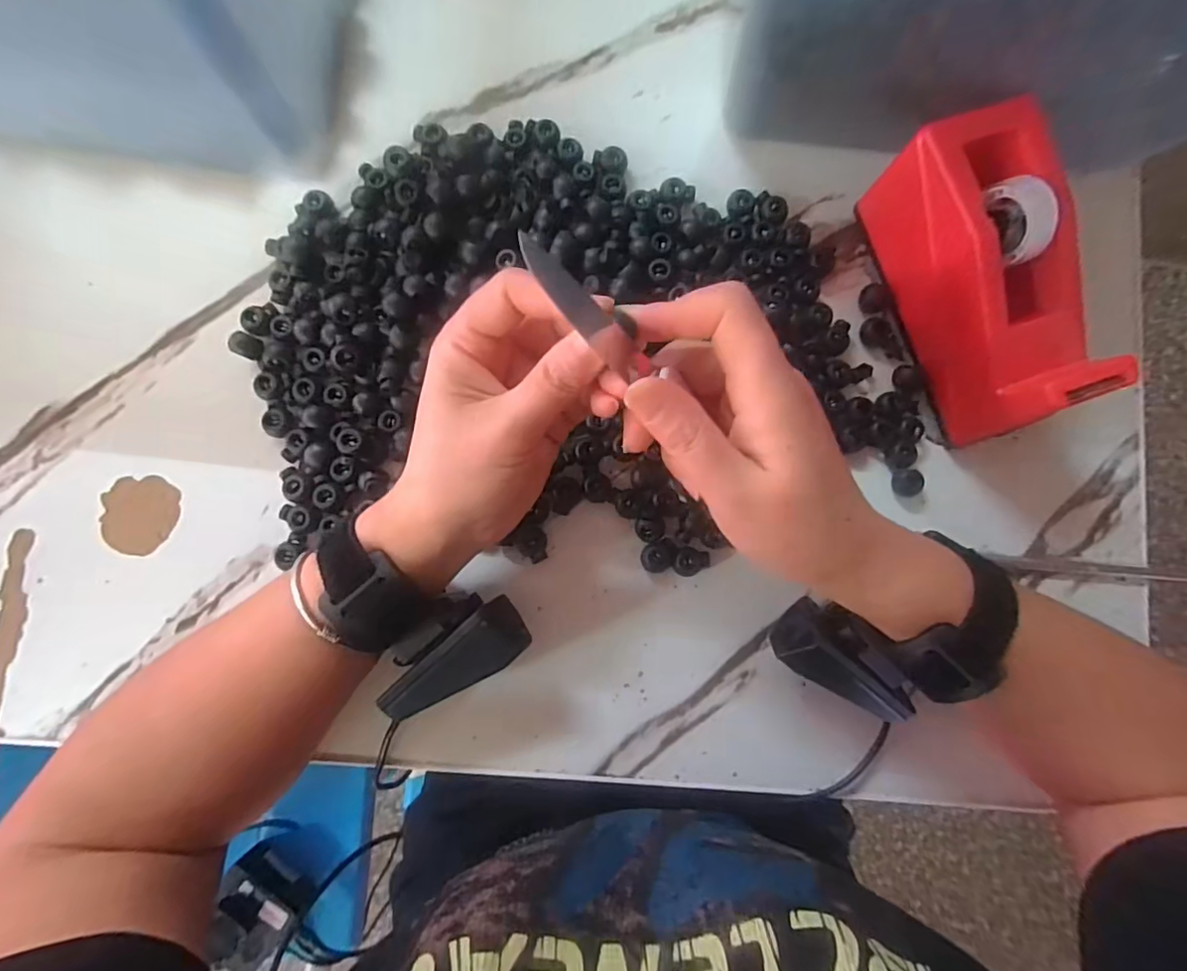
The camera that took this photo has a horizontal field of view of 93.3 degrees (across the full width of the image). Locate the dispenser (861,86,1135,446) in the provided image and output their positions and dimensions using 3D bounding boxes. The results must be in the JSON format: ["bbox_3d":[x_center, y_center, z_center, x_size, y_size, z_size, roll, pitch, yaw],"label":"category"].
[{"bbox_3d":[0.197,-0.100,0.283,0.055,0.071,0.148,-20,87,-7],"label":"dispenser"}]

